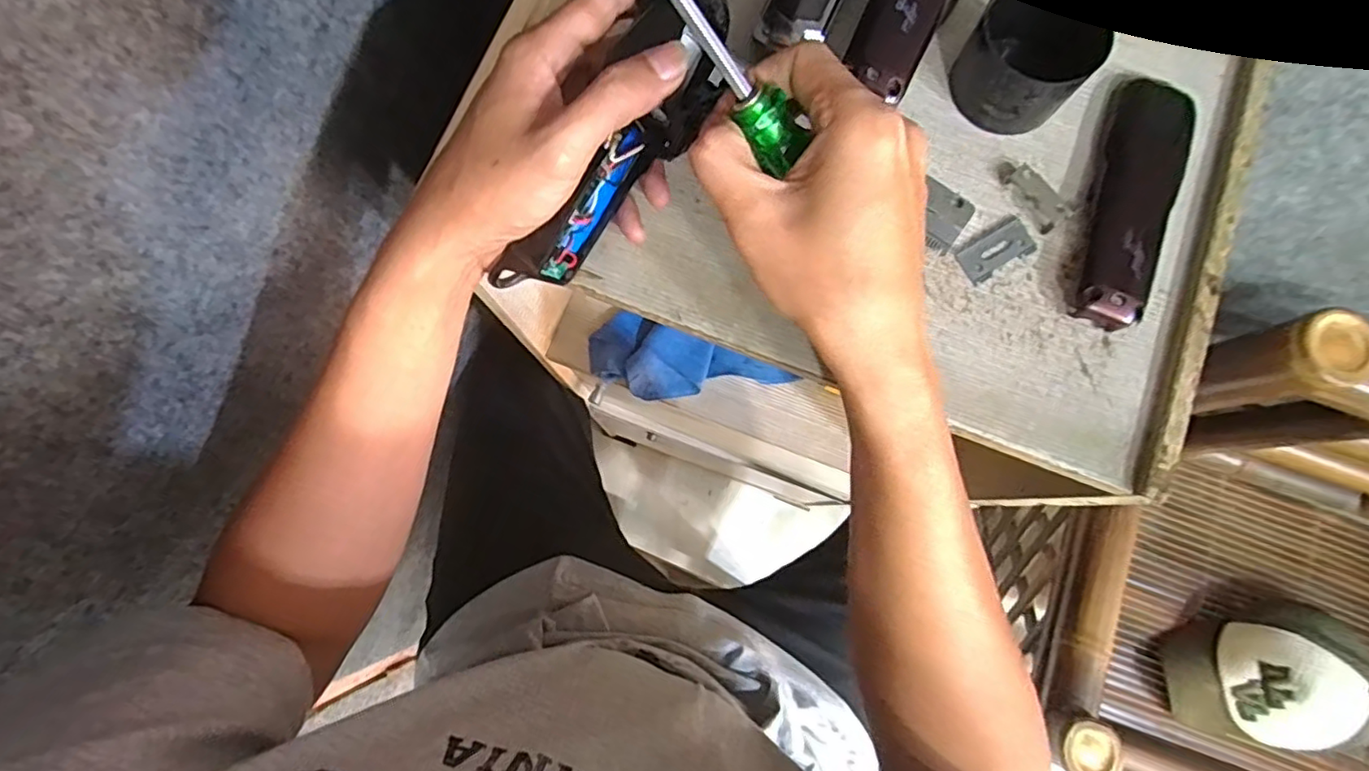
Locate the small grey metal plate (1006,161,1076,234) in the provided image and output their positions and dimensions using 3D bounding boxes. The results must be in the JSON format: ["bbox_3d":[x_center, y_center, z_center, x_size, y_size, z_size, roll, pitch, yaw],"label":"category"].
[{"bbox_3d":[0.184,-0.098,0.328,0.013,0.009,0.035,-31,79,-7],"label":"small grey metal plate"}]

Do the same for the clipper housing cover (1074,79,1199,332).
[{"bbox_3d":[0.236,-0.098,0.327,0.037,0.020,0.141,20,78,4],"label":"clipper housing cover"}]

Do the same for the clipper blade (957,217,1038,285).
[{"bbox_3d":[0.162,-0.070,0.325,0.039,0.004,0.021,-29,79,-7],"label":"clipper blade"}]

